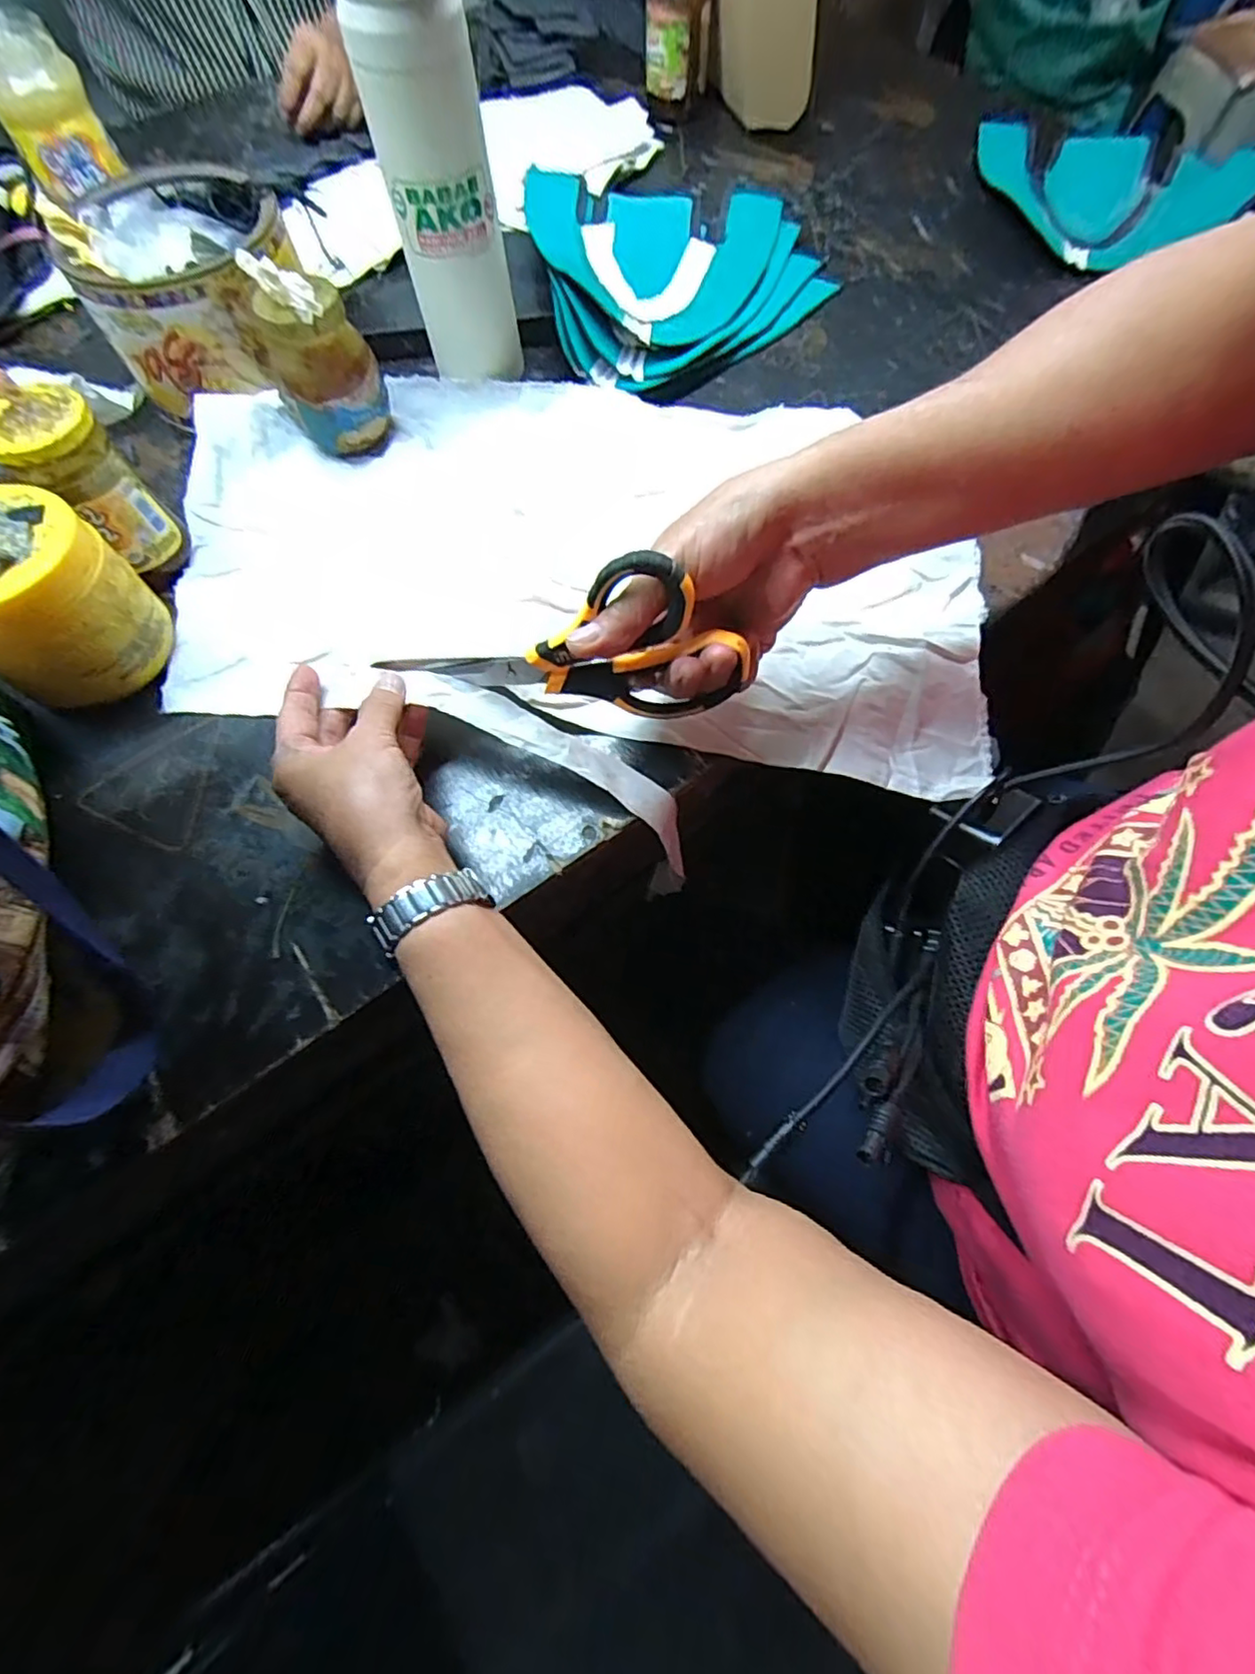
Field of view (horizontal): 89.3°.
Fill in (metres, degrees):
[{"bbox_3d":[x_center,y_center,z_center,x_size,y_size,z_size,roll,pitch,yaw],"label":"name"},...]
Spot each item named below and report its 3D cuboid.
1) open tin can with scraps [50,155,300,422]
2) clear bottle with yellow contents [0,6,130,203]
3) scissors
[{"bbox_3d":[-0.314,-0.409,0.474,0.138,0.106,0.160,-17,69,-6],"label":"open tin can with scraps"},{"bbox_3d":[-0.501,-0.622,0.542,0.095,0.080,0.075,42,74,16],"label":"clear bottle with yellow contents"},{"bbox_3d":[-0.038,-0.094,0.319,0.190,0.080,0.026,2,67,18],"label":"scissors"}]

